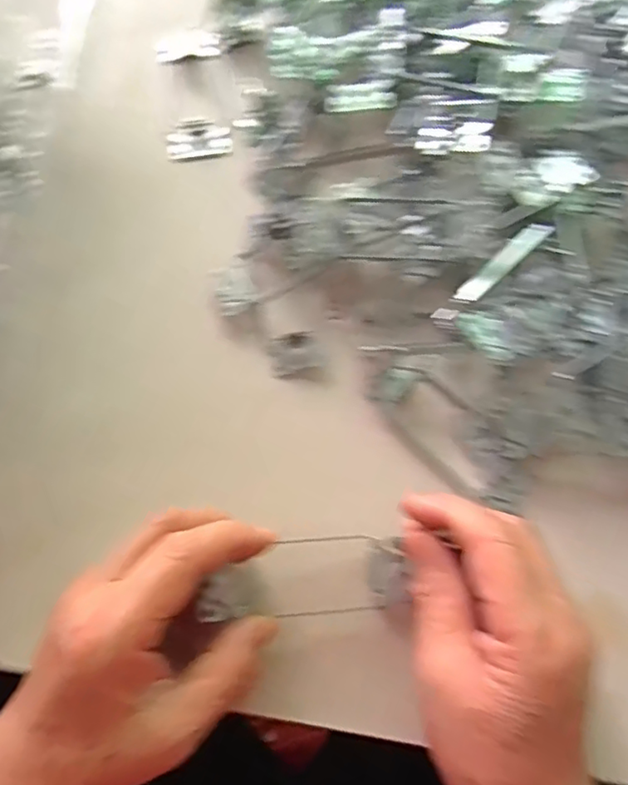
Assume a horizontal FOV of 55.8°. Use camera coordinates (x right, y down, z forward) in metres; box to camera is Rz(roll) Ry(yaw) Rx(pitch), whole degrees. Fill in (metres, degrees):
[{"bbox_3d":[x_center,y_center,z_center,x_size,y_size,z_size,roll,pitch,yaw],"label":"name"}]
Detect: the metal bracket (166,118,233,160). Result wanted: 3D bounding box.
[{"bbox_3d":[-0.077,-0.169,0.395,0.042,0.008,0.028,-16,72,-5],"label":"metal bracket"}]

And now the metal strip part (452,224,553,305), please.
[{"bbox_3d":[0.106,-0.072,0.330,0.072,0.006,0.012,-43,76,-12],"label":"metal strip part"}]

